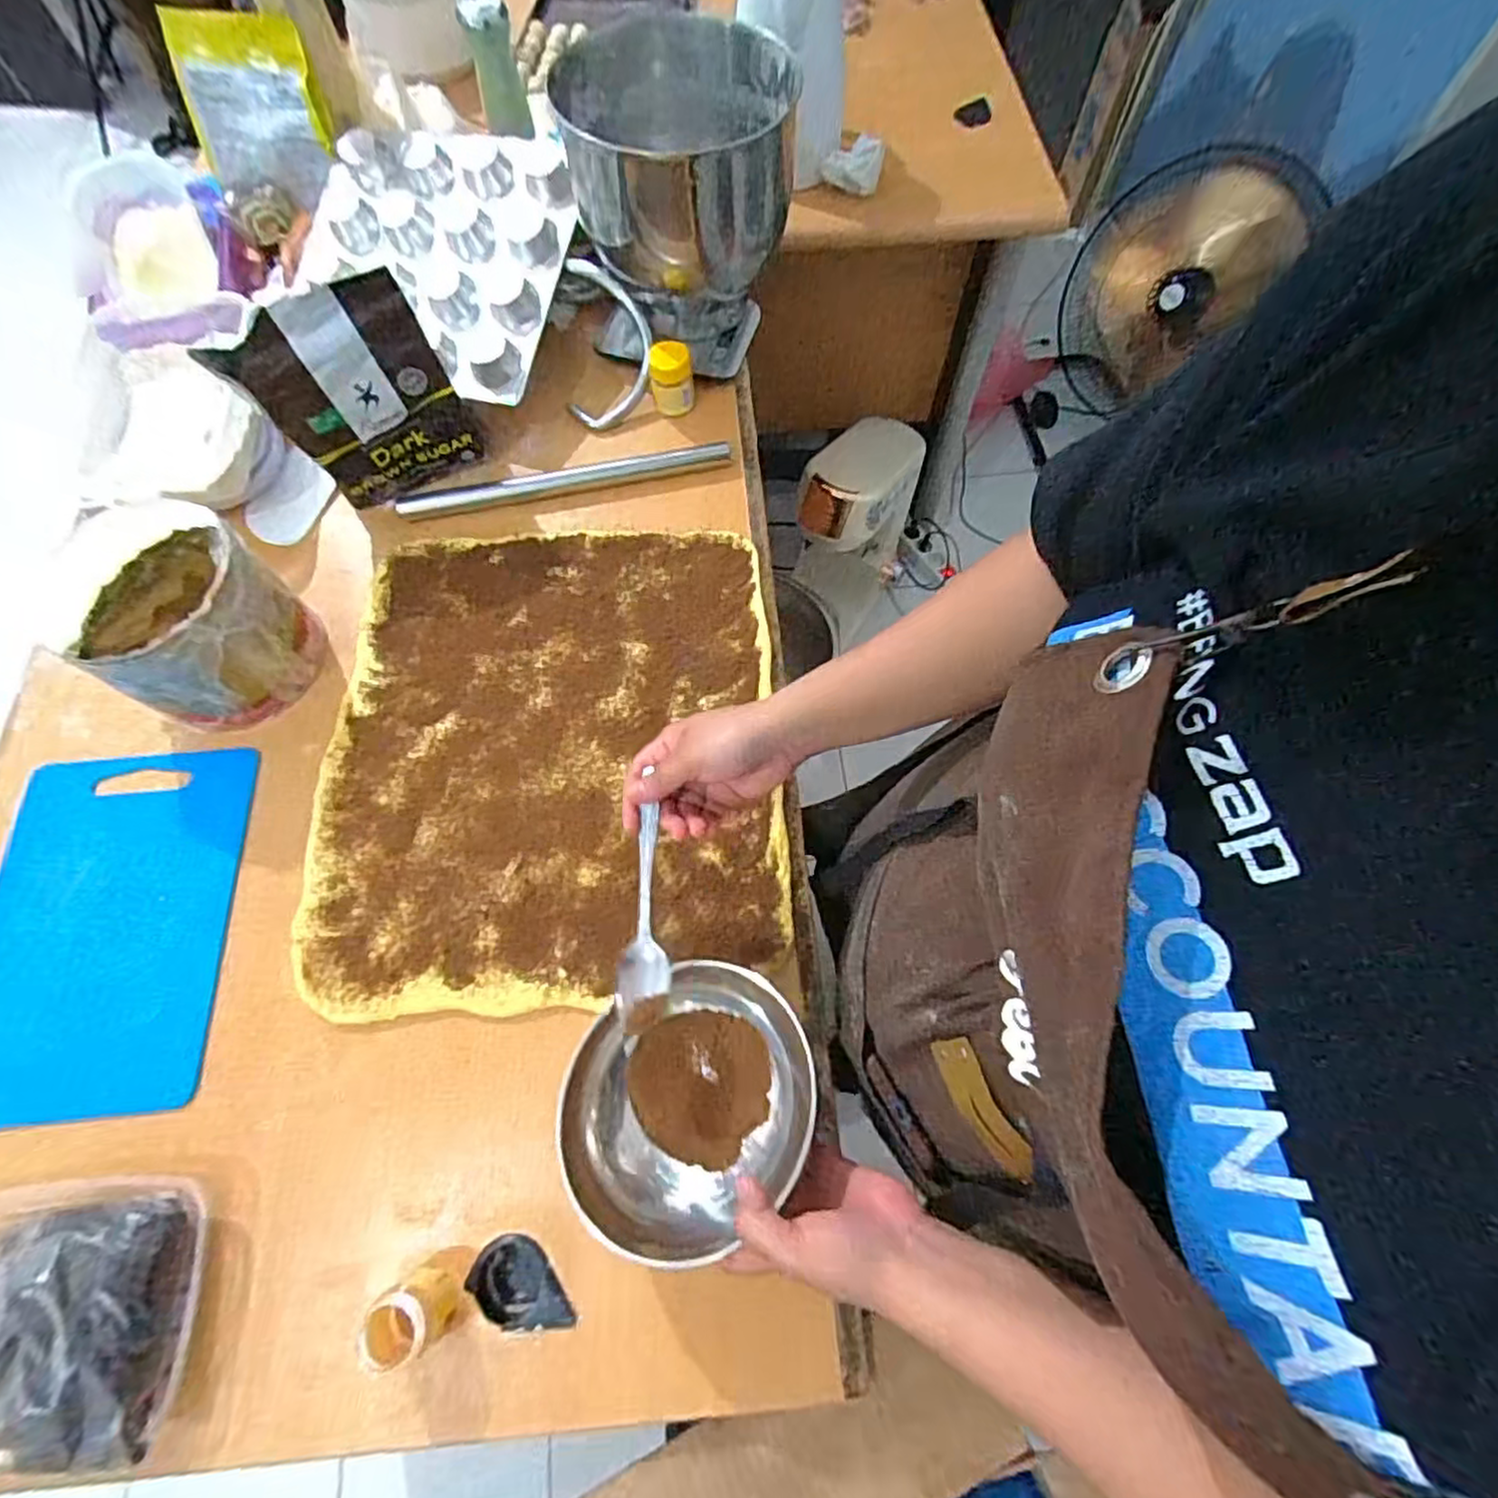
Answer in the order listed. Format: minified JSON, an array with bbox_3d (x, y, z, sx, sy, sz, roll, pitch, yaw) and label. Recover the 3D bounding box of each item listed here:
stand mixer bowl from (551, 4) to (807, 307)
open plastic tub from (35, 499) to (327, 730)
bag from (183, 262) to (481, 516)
[{"bbox_3d":[-0.081,-0.593,0.717,0.218,0.160,0.209,0,67,0],"label":"stand mixer bowl"},{"bbox_3d":[-0.469,-0.105,0.592,0.120,0.144,0.152,32,70,13],"label":"open plastic tub"},{"bbox_3d":[-0.362,-0.321,0.652,0.175,0.197,0.037,-27,70,-11],"label":"bag"}]

